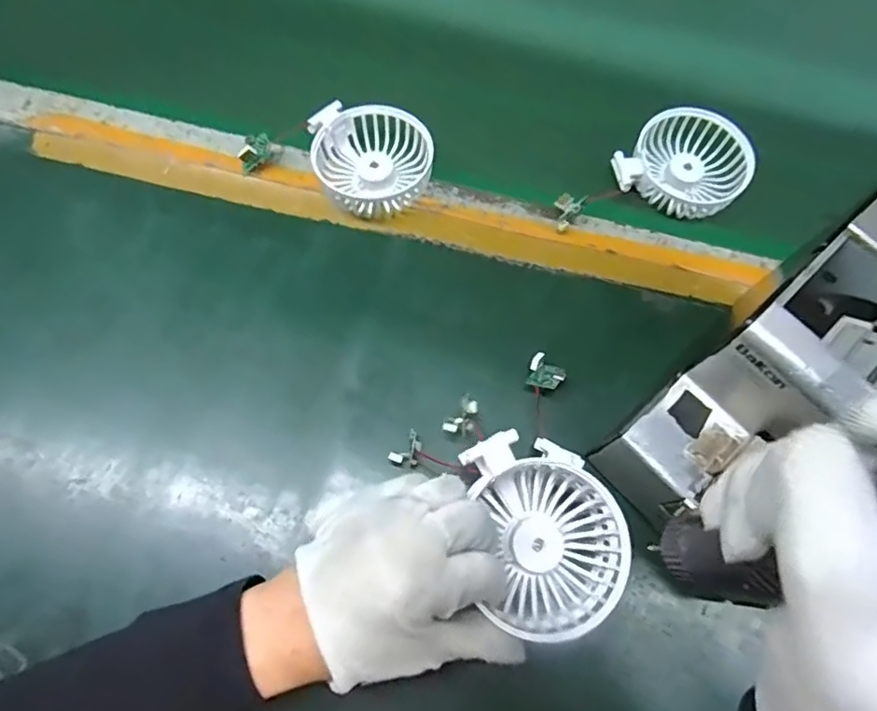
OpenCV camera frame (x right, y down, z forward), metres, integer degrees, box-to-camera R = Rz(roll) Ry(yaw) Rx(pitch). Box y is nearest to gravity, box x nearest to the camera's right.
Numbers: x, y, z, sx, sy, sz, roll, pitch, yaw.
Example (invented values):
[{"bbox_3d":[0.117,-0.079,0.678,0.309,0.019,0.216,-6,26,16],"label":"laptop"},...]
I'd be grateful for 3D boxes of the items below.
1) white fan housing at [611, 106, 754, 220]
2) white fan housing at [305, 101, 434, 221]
[{"bbox_3d":[0.194,-0.147,0.466,0.088,0.028,0.090,40,74,12],"label":"white fan housing"},{"bbox_3d":[-0.054,-0.153,0.462,0.096,0.035,0.086,38,73,12],"label":"white fan housing"}]

